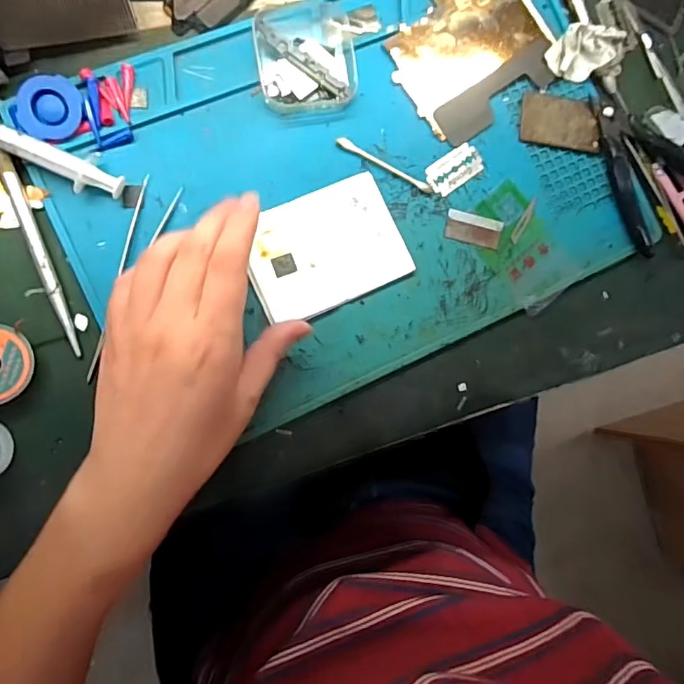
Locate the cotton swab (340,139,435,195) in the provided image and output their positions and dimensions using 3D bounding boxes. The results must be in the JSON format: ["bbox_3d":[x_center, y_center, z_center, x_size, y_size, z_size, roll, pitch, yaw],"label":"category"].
[{"bbox_3d":[0.030,-0.119,0.337,0.071,0.004,0.006,27,83,-7],"label":"cotton swab"}]

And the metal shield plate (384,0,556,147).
[{"bbox_3d":[0.087,-0.204,0.350,0.110,0.005,0.097,-38,93,-9],"label":"metal shield plate"}]

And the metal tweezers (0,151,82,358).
[{"bbox_3d":[-0.180,-0.052,0.299,0.008,0.008,0.125,-19,90,-9],"label":"metal tweezers"}]

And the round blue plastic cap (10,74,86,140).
[{"bbox_3d":[-0.175,-0.139,0.299,0.040,0.010,0.034,-11,89,-9],"label":"round blue plastic cap"}]

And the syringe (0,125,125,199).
[{"bbox_3d":[-0.182,-0.115,0.295,0.108,0.020,0.024,24,84,-7],"label":"syringe"}]

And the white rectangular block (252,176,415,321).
[{"bbox_3d":[-0.011,-0.060,0.326,0.100,0.004,0.074,-25,91,-9],"label":"white rectangular block"}]

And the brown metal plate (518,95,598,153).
[{"bbox_3d":[0.157,-0.158,0.361,0.057,0.004,0.035,6,87,-3],"label":"brown metal plate"}]

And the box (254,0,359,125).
[{"bbox_3d":[-0.023,-0.185,0.327,0.063,0.018,0.075,-8,88,-9],"label":"box"}]

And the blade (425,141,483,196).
[{"bbox_3d":[0.078,-0.119,0.346,0.042,0.004,0.024,-35,93,-9],"label":"blade"}]

